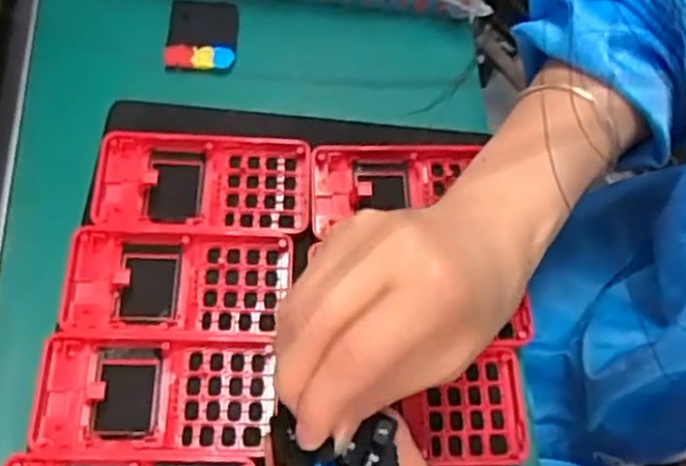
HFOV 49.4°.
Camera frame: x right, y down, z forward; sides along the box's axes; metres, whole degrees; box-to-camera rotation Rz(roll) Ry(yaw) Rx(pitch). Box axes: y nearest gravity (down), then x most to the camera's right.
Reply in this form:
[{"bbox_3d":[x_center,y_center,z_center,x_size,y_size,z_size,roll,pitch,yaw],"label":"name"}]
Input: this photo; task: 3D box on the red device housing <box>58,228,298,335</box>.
[{"bbox_3d":[-0.091,0.027,0.412,0.120,0.012,0.060,2,66,-3],"label":"red device housing"}]

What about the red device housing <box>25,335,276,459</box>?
[{"bbox_3d":[-0.097,0.083,0.385,0.119,0.013,0.059,2,66,-2],"label":"red device housing"}]

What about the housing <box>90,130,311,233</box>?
[{"bbox_3d":[-0.083,-0.026,0.442,0.124,0.022,0.061,1,66,-3],"label":"housing"}]

